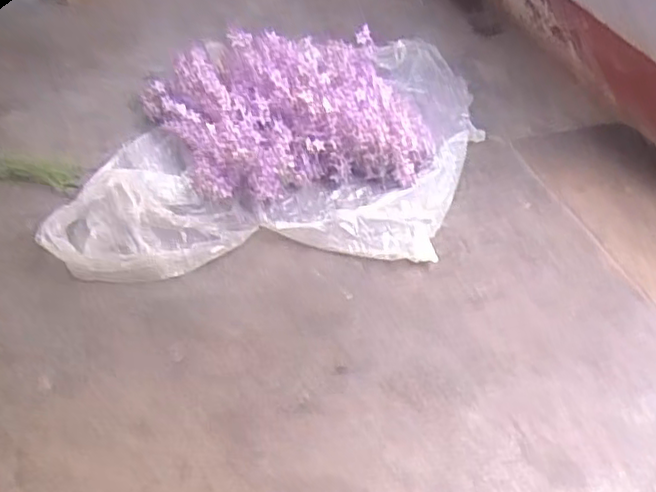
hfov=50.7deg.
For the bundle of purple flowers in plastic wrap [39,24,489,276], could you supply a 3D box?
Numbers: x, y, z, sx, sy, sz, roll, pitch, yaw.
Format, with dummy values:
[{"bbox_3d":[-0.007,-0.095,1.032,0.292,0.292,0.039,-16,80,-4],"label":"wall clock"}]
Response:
[{"bbox_3d":[-0.085,-0.303,1.702,1.061,0.188,0.800,-4,48,-11],"label":"bundle of purple flowers in plastic wrap"}]

